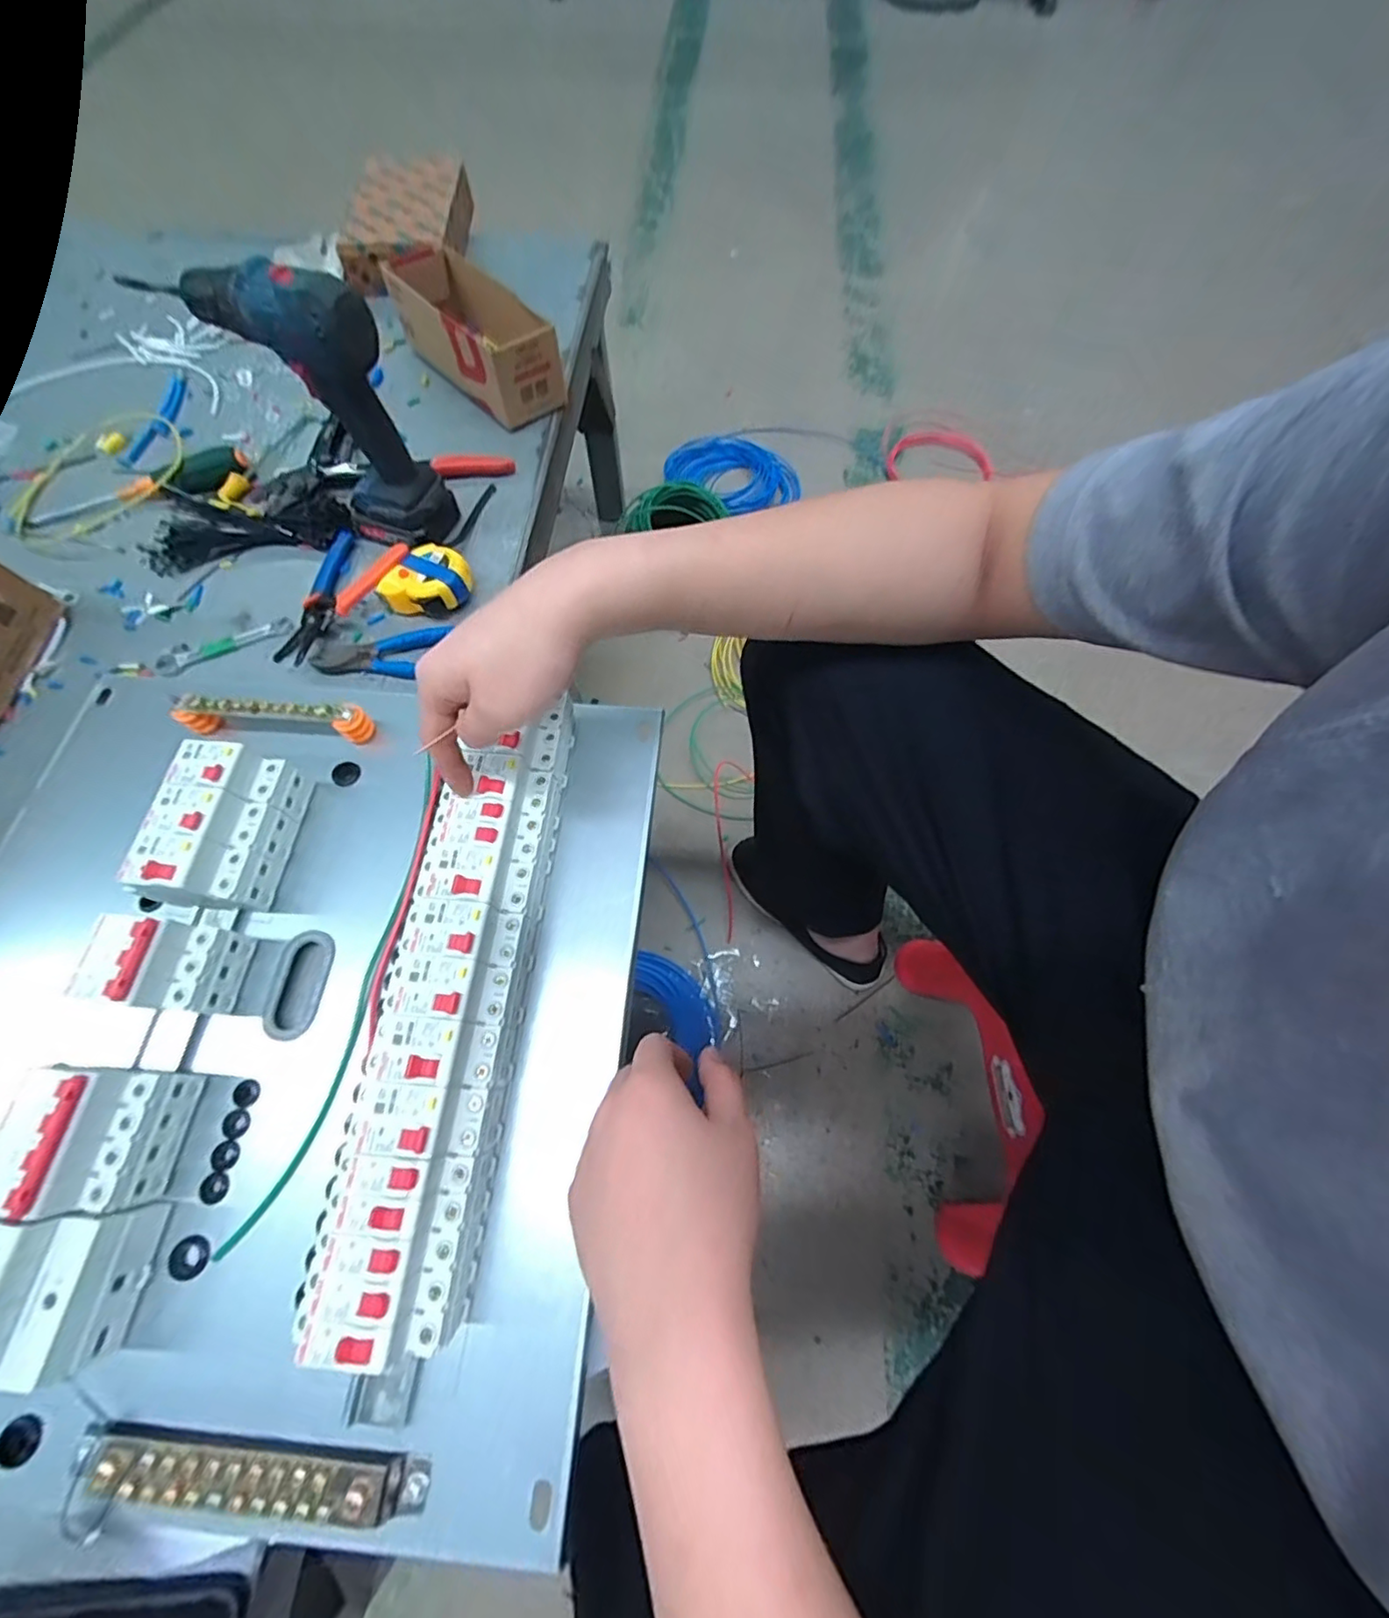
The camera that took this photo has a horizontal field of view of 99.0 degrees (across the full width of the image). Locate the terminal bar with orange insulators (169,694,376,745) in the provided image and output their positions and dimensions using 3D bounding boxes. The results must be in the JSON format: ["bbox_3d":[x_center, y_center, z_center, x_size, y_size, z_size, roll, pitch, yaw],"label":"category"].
[{"bbox_3d":[-0.355,-0.077,0.502,0.159,0.046,0.024,6,66,2],"label":"terminal bar with orange insulators"}]

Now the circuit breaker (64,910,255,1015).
[{"bbox_3d":[-0.354,0.106,0.401,0.072,0.085,0.060,6,67,3],"label":"circuit breaker"}]

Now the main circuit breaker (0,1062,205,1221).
[{"bbox_3d":[-0.362,0.197,0.362,0.072,0.079,0.074,7,67,4],"label":"main circuit breaker"}]

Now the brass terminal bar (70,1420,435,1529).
[{"bbox_3d":[-0.242,0.355,0.316,0.195,0.023,0.024,2,67,4],"label":"brass terminal bar"}]

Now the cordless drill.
[{"bbox_3d":[-0.335,-0.363,0.542,0.174,0.217,0.078,25,69,11],"label":"cordless drill"}]

